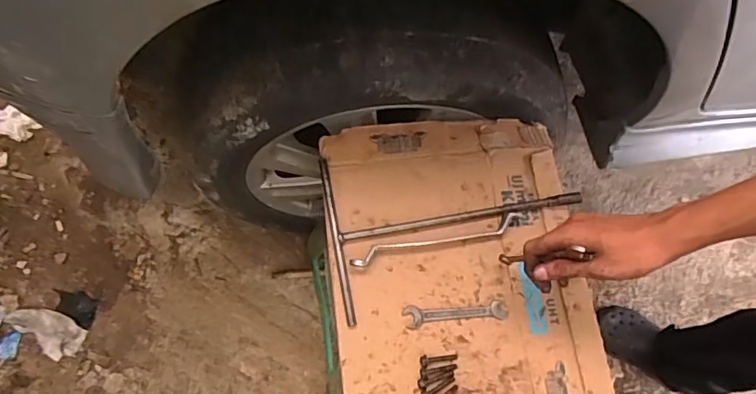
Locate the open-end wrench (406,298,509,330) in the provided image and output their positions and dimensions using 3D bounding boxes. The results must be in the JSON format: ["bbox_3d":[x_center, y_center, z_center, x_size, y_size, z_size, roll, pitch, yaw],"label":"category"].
[{"bbox_3d":[0.087,0.132,0.585,0.115,0.004,0.023,-4,72,-2],"label":"open-end wrench"}]

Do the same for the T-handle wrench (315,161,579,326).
[{"bbox_3d":[0.093,0.023,0.607,0.297,0.019,0.188,-10,73,-4],"label":"T-handle wrench"}]

